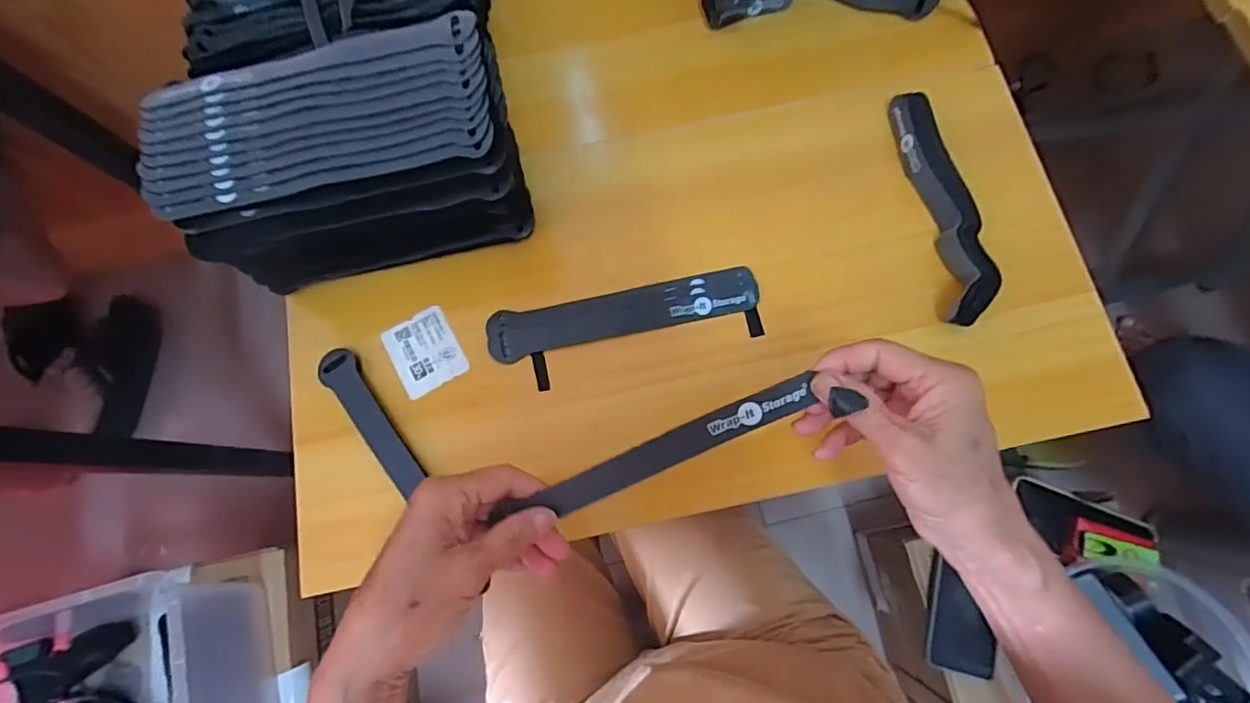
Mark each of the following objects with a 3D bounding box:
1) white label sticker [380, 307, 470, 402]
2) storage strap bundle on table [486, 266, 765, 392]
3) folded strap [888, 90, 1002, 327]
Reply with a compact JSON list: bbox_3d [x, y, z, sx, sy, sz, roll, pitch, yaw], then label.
[{"bbox_3d":[-0.148,0.000,0.407,0.049,0.005,0.058,-30,78,-5],"label":"white label sticker"},{"bbox_3d":[0.001,-0.018,0.408,0.199,0.007,0.058,-11,77,-1],"label":"storage strap bundle on table"},{"bbox_3d":[0.238,-0.113,0.407,0.035,0.022,0.185,-7,77,0],"label":"folded strap"}]

